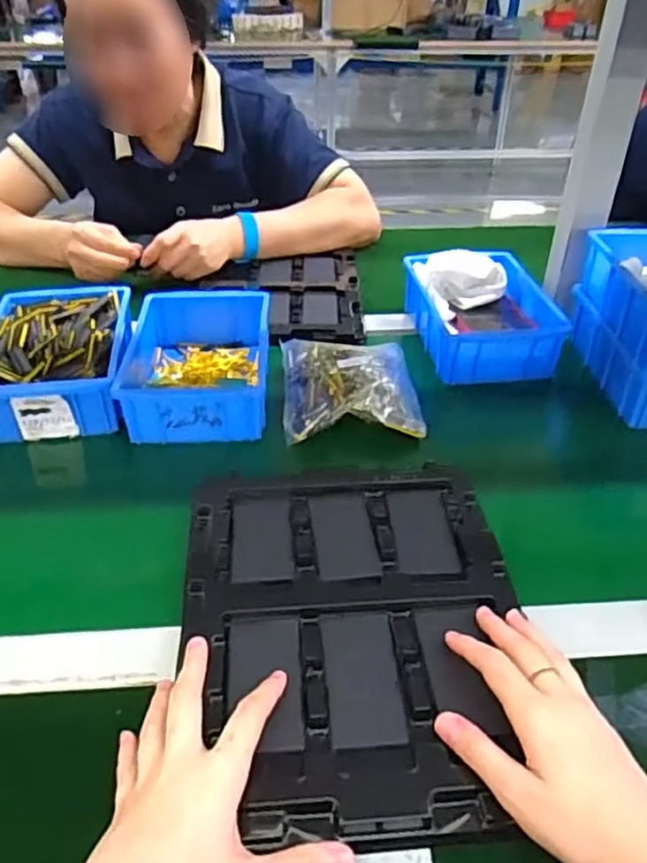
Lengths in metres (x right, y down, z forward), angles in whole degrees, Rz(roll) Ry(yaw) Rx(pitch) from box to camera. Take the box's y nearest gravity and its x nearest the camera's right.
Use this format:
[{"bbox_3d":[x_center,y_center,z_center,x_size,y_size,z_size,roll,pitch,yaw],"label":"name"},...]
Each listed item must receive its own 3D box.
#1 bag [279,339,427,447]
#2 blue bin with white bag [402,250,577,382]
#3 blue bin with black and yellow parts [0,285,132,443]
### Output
[{"bbox_3d":[0.025,-0.052,0.676,0.129,0.043,0.159,-2,37,-4],"label":"bag"},{"bbox_3d":[0.181,-0.139,0.774,0.141,0.074,0.194,-5,38,-8],"label":"blue bin with white bag"},{"bbox_3d":[-0.273,-0.080,0.697,0.142,0.060,0.216,-5,38,-7],"label":"blue bin with black and yellow parts"}]

